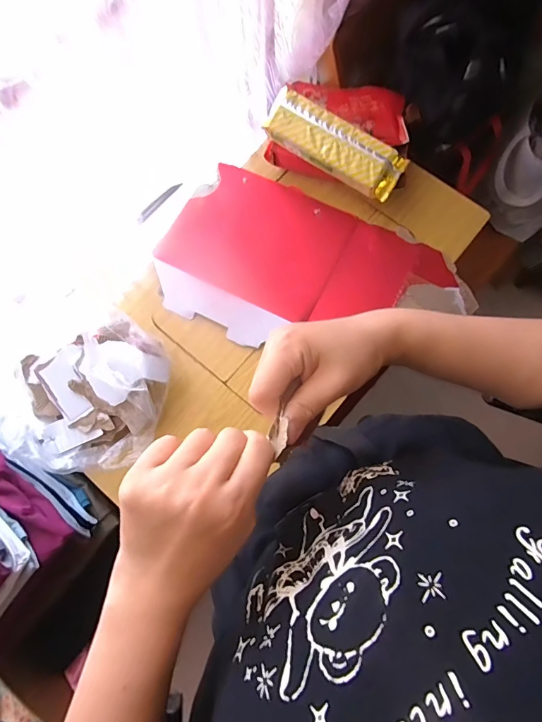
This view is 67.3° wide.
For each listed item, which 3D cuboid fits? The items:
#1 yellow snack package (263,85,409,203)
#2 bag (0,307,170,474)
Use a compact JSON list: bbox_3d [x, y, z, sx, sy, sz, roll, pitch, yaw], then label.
[{"bbox_3d":[0.109,-0.374,0.703,0.246,0.039,0.078,32,80,8],"label":"yellow snack package"},{"bbox_3d":[-0.262,0.050,0.612,0.215,0.097,0.199,-18,78,-2],"label":"bag"}]

